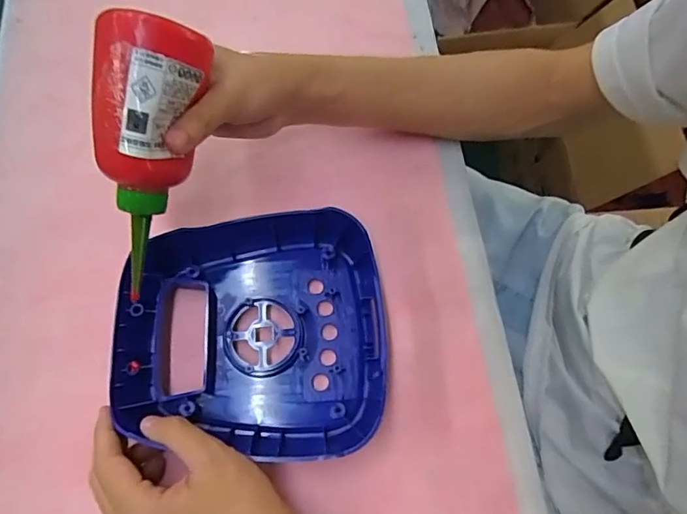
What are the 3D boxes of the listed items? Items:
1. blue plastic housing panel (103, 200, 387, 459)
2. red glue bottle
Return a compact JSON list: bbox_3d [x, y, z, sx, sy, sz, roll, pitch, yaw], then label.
[{"bbox_3d":[-0.062,0.052,0.353,0.178,0.040,0.164,-4,69,-2],"label":"blue plastic housing panel"},{"bbox_3d":[-0.123,-0.060,0.308,0.053,0.047,0.162,14,111,5],"label":"red glue bottle"}]

